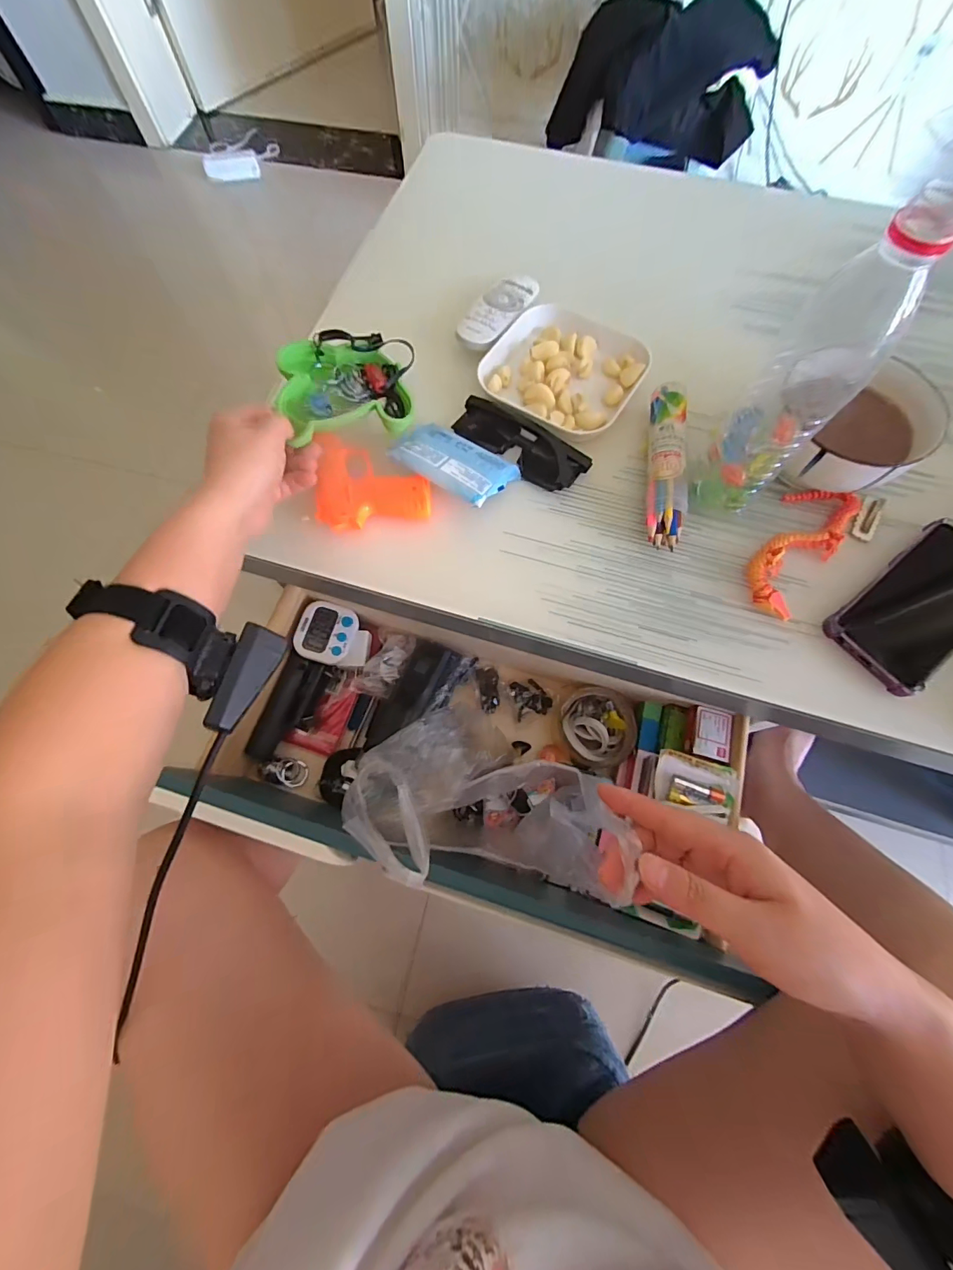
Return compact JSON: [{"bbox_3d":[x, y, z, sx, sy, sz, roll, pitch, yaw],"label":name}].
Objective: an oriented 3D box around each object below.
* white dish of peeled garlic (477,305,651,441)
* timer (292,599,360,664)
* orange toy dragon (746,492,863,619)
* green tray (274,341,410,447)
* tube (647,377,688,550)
[{"bbox_3d":[0.090,-0.268,0.457,0.142,0.022,0.144,35,73,12],"label":"white dish of peeled garlic"},{"bbox_3d":[-0.178,-0.003,0.539,0.066,0.012,0.069,13,77,-7],"label":"timer"},{"bbox_3d":[0.278,-0.077,0.391,0.055,0.017,0.142,33,73,11],"label":"orange toy dragon"},{"bbox_3d":[-0.109,-0.206,0.382,0.100,0.032,0.086,-15,71,-6],"label":"green tray"},{"bbox_3d":[0.172,-0.158,0.407,0.033,0.027,0.164,9,70,3],"label":"tube"}]

